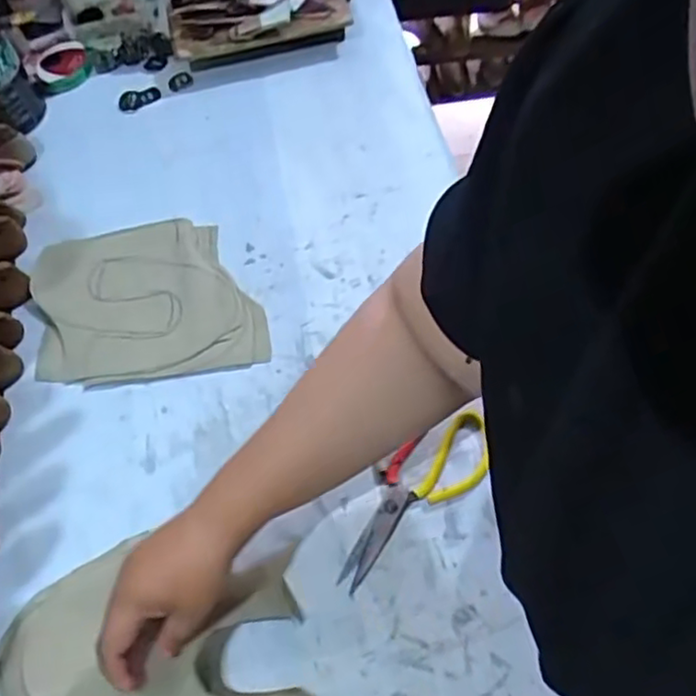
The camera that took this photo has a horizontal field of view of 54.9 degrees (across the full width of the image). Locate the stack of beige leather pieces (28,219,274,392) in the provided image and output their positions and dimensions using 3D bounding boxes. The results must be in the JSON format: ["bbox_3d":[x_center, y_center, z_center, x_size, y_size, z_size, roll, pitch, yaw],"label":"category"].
[{"bbox_3d":[-0.235,-0.060,0.782,0.265,0.012,0.216,-9,60,-1],"label":"stack of beige leather pieces"}]

